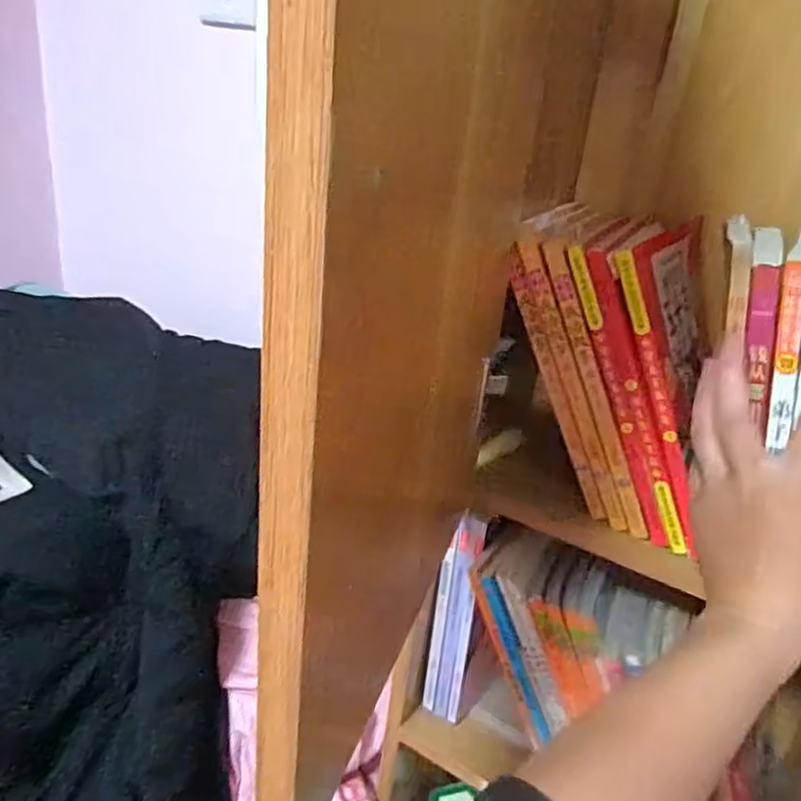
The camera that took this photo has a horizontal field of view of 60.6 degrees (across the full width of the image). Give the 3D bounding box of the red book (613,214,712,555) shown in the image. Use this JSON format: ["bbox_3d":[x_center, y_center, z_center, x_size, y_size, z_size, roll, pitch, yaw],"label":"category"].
[{"bbox_3d":[0.201,-0.018,0.479,0.017,0.201,0.145,-3,17,39],"label":"red book"}]

